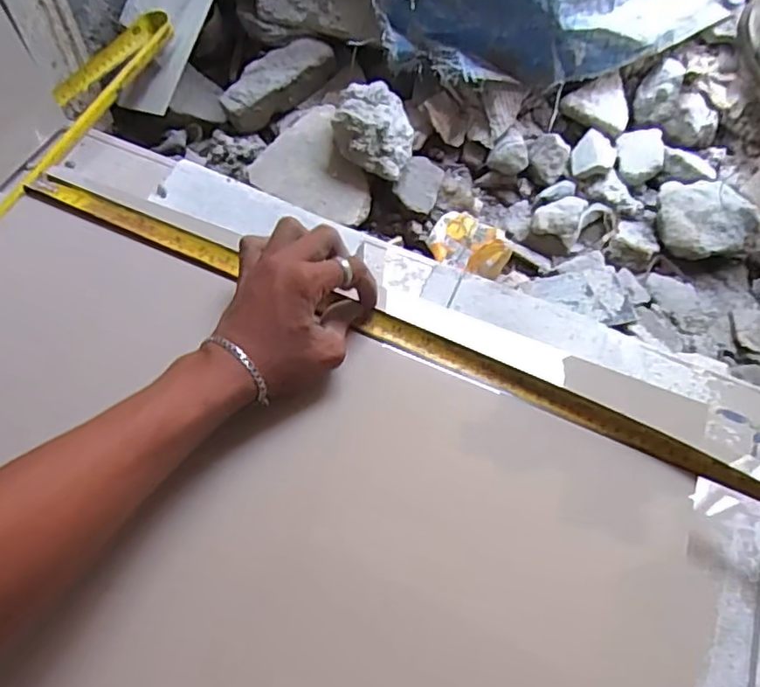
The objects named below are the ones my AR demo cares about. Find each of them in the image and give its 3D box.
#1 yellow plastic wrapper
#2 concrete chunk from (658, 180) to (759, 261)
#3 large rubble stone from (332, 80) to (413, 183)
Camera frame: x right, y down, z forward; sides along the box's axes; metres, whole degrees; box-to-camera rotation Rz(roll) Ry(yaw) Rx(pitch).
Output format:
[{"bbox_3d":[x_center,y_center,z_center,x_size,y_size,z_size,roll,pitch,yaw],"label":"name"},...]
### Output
[{"bbox_3d":[0.109,-0.121,0.732,0.093,0.036,0.068,28,63,13],"label":"yellow plastic wrapper"},{"bbox_3d":[0.391,-0.156,0.743,0.100,0.052,0.108,-15,62,-11],"label":"concrete chunk"},{"bbox_3d":[-0.005,-0.258,0.752,0.091,0.089,0.100,1,60,-2],"label":"large rubble stone"}]

